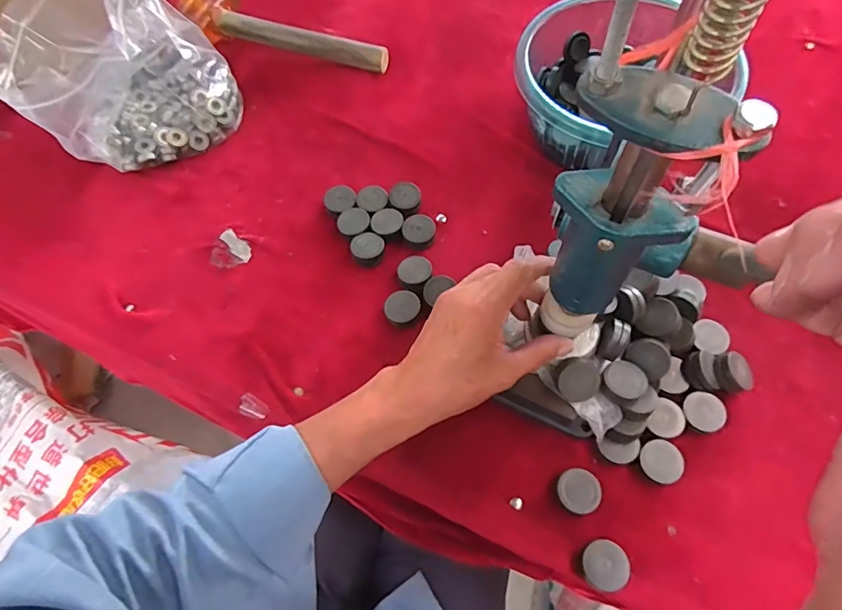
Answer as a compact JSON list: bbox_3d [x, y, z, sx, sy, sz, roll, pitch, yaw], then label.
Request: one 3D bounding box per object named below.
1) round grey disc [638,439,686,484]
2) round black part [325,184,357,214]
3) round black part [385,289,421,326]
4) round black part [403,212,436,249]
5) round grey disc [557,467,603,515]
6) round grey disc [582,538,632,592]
[{"bbox_3d":[0.187,0.122,0.374,0.032,0.011,0.030,-1,63,3],"label":"round grey disc"},{"bbox_3d":[-0.083,-0.109,0.495,0.032,0.011,0.031,-1,63,3],"label":"round black part"},{"bbox_3d":[-0.017,0.003,0.439,0.032,0.013,0.031,-1,63,3],"label":"round black part"},{"bbox_3d":[-0.002,-0.073,0.477,0.030,0.014,0.035,17,66,11],"label":"round black part"},{"bbox_3d":[0.121,0.143,0.367,0.032,0.013,0.032,-1,63,3],"label":"round grey disc"},{"bbox_3d":[0.133,0.188,0.346,0.032,0.014,0.032,-1,63,3],"label":"round grey disc"}]

